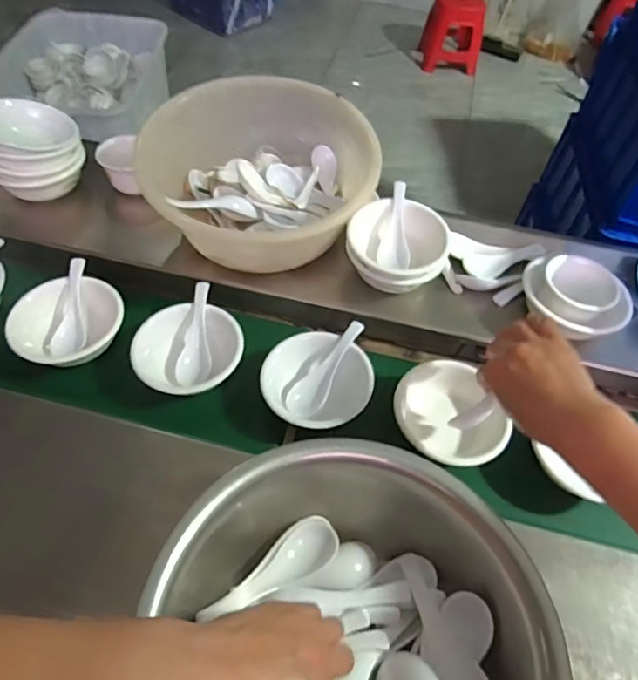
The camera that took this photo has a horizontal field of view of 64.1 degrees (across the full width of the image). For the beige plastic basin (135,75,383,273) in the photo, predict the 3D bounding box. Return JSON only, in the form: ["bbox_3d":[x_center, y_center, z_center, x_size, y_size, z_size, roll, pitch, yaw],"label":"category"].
[{"bbox_3d":[-0.065,-0.199,0.606,0.228,0.119,0.226,2,53,-3],"label":"beige plastic basin"}]

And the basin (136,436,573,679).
[{"bbox_3d":[0.017,0.201,0.335,0.231,0.112,0.243,2,53,-3],"label":"basin"}]

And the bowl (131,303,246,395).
[{"bbox_3d":[-0.138,0.013,0.550,0.112,0.043,0.097,3,53,-2],"label":"bowl"}]

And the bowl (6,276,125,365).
[{"bbox_3d":[-0.274,-0.014,0.567,0.117,0.048,0.106,-2,53,-6],"label":"bowl"}]

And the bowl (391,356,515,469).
[{"bbox_3d":[0.132,0.079,0.518,0.108,0.043,0.108,2,53,-3],"label":"bowl"}]

